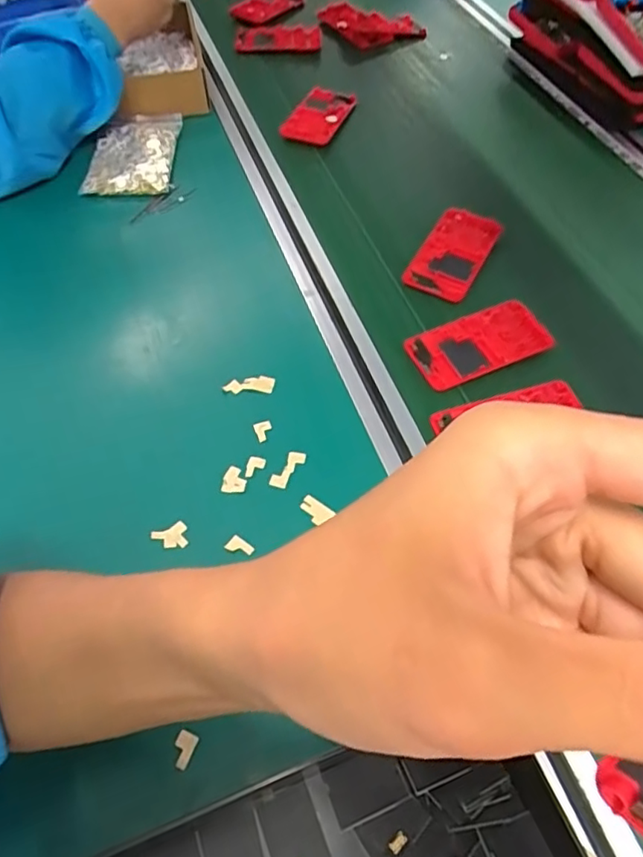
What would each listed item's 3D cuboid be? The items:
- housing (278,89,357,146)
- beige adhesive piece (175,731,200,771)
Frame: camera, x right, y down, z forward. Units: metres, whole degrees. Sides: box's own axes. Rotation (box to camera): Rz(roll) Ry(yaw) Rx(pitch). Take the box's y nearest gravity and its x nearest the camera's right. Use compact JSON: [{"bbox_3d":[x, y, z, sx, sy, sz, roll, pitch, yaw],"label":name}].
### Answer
[{"bbox_3d":[-0.005,-0.391,0.729,0.063,0.015,0.123,21,56,5],"label":"housing"},{"bbox_3d":[-0.081,0.189,0.341,0.012,0.004,0.020,28,67,-1],"label":"beige adhesive piece"}]

